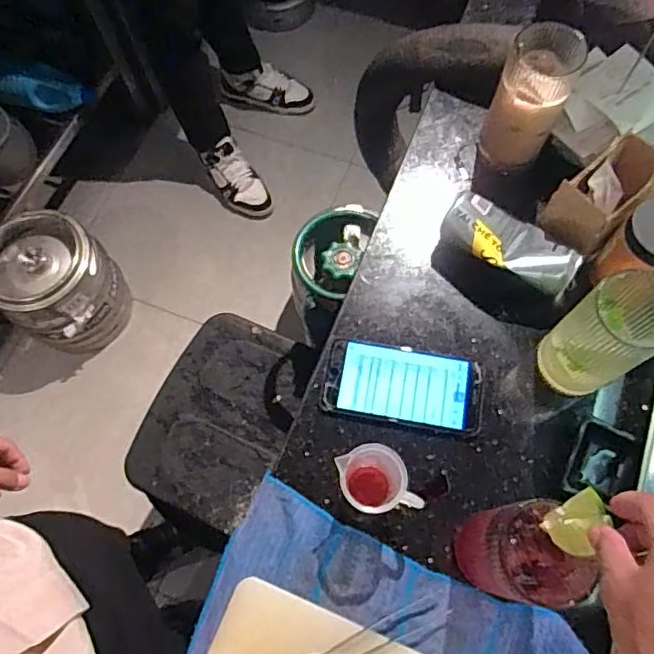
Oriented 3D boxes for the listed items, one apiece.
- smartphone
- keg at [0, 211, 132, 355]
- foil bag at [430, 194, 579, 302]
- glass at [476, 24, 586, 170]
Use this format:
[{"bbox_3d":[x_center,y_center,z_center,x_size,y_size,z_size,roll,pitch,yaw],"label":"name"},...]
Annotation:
[{"bbox_3d":[0.075,0.056,0.561,0.155,0.008,0.077,10,67,4],"label":"smartphone"},{"bbox_3d":[-0.604,-0.089,1.306,0.244,0.299,0.227,0,69,1],"label":"keg"},{"bbox_3d":[0.185,-0.084,0.590,0.138,0.051,0.077,25,71,10],"label":"foil bag"},{"bbox_3d":[0.209,-0.235,0.597,0.071,0.133,0.072,0,67,0],"label":"glass"}]

